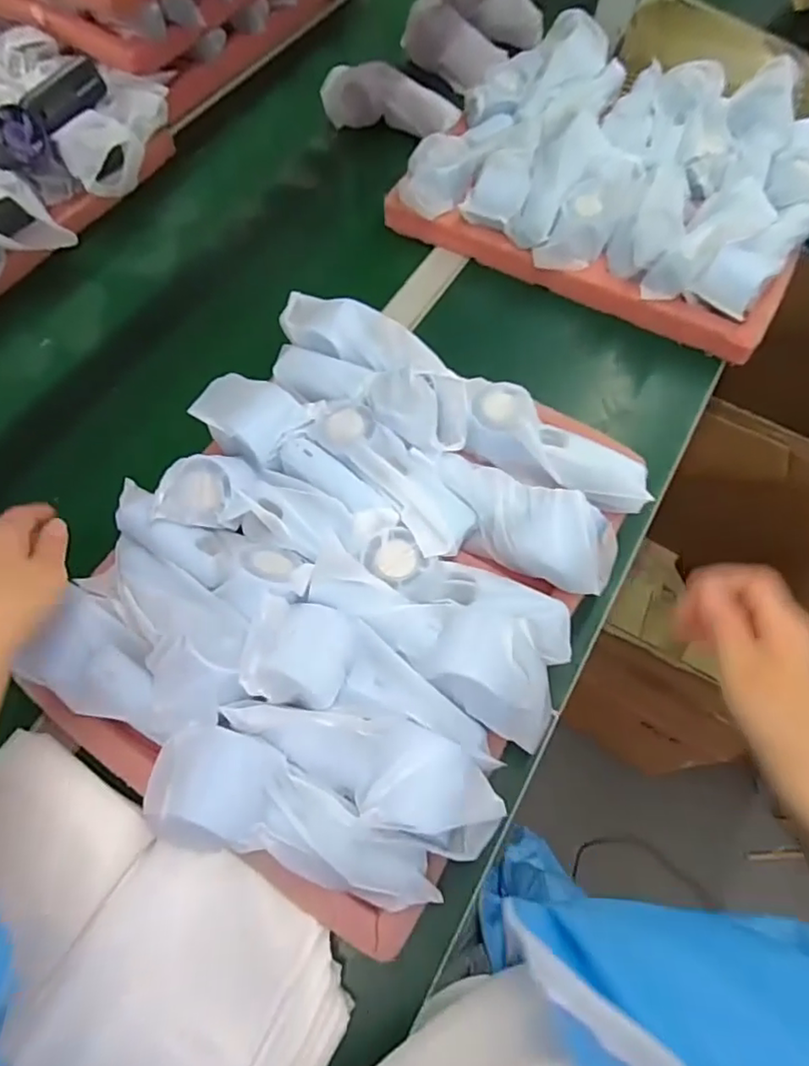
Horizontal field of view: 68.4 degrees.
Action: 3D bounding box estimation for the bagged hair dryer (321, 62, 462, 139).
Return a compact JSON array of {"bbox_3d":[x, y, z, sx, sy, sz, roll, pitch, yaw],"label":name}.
[{"bbox_3d":[-0.016,-0.554,0.768,0.187,0.052,0.059,23,66,10],"label":"bagged hair dryer"}]

